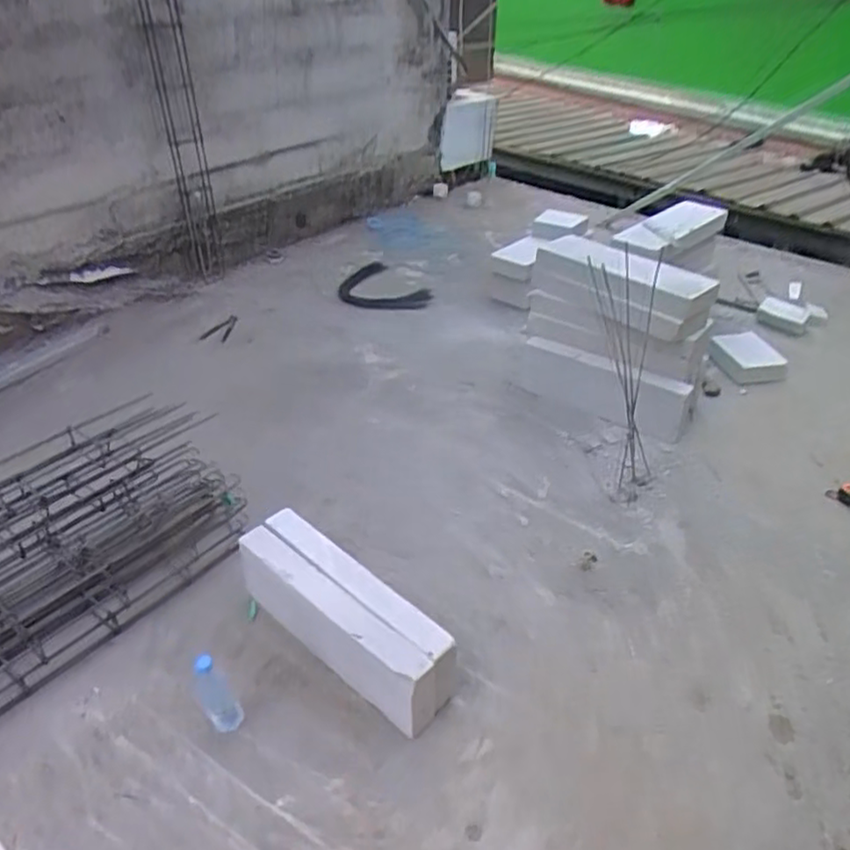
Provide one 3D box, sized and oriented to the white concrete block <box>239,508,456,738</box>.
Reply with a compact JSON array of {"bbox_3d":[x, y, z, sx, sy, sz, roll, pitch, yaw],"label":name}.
[{"bbox_3d":[-0.214,0.462,1.699,0.617,0.215,0.166,28,44,33],"label":"white concrete block"}]

